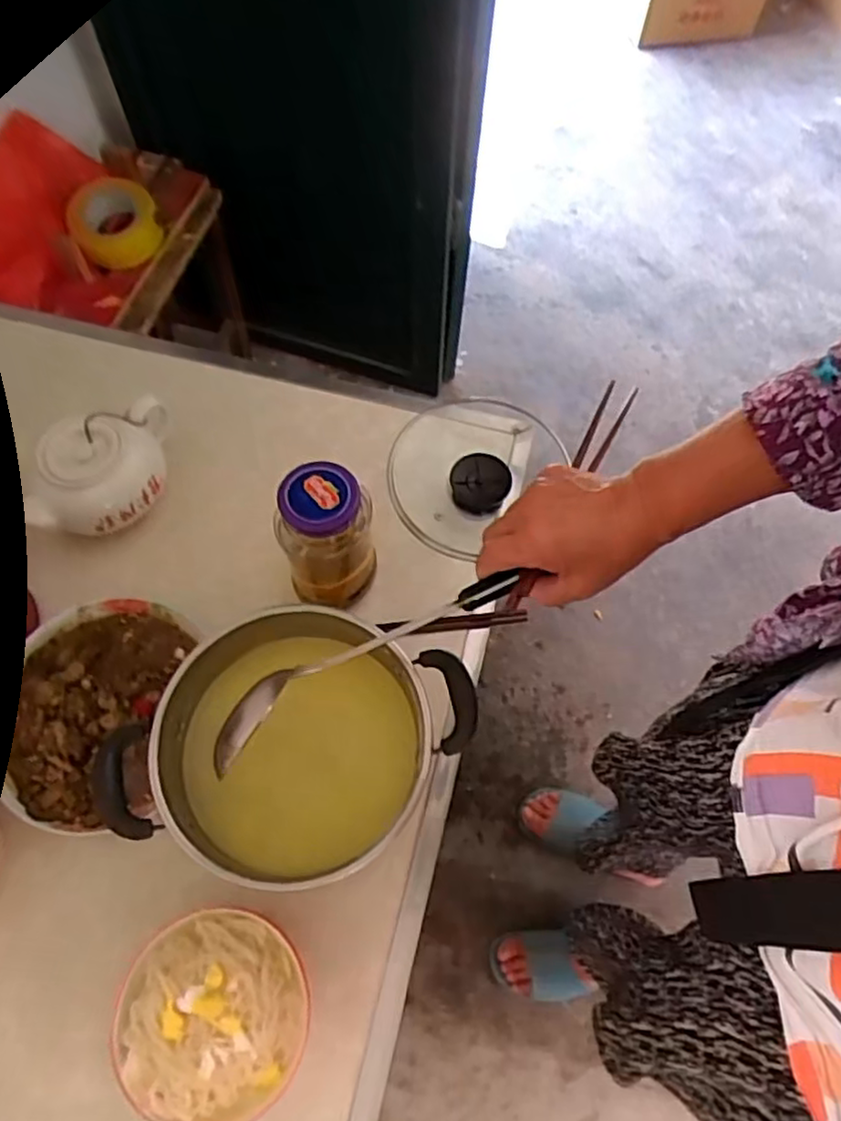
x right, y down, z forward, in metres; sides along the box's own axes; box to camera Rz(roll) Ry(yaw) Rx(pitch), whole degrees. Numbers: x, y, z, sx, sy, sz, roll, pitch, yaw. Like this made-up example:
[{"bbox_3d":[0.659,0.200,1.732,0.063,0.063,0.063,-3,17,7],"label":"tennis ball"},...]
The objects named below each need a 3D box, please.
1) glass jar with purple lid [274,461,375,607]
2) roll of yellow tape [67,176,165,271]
[{"bbox_3d":[-0.093,-0.017,0.674,0.071,0.170,0.074,1,65,-2],"label":"glass jar with purple lid"},{"bbox_3d":[-0.480,-0.532,1.071,0.128,0.067,0.149,-20,66,-10],"label":"roll of yellow tape"}]

